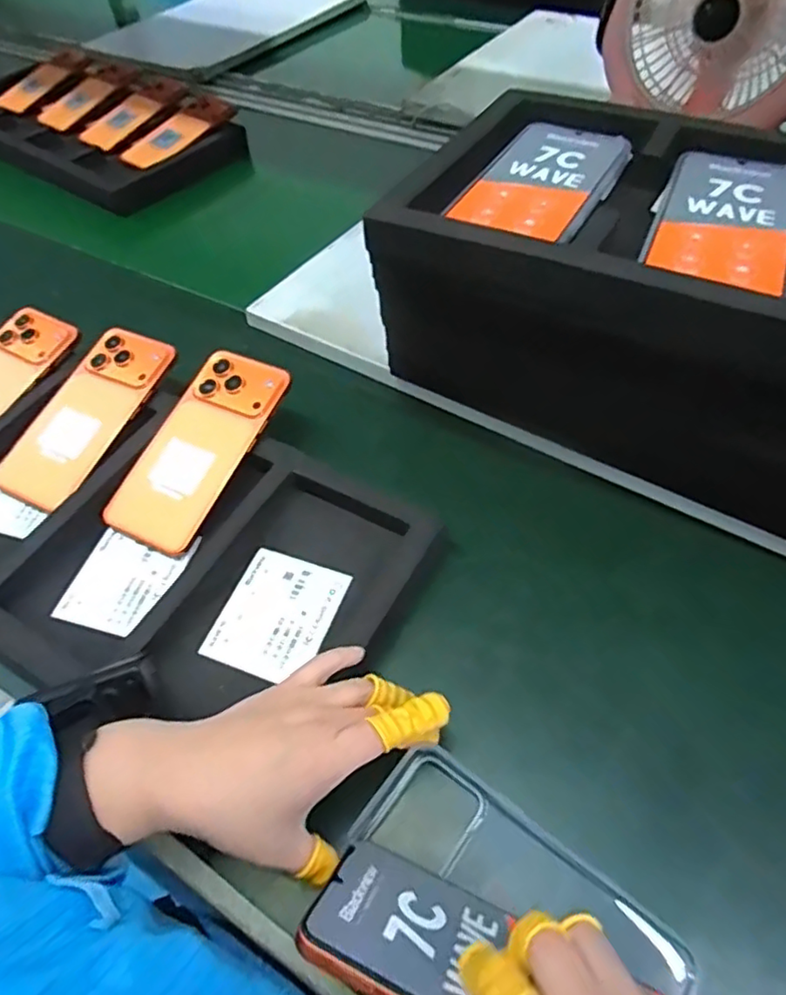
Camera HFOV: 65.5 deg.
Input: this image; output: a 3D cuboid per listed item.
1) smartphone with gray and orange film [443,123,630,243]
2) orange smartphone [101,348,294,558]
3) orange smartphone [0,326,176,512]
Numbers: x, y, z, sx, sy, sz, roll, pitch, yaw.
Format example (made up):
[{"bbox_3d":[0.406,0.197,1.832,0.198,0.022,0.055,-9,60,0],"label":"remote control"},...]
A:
[{"bbox_3d":[0.102,-0.212,0.406,0.080,0.007,0.146,23,57,19],"label":"smartphone with gray and orange film"},{"bbox_3d":[-0.146,-0.039,0.464,0.078,0.007,0.162,24,73,19],"label":"orange smartphone"},{"bbox_3d":[-0.247,-0.068,0.495,0.079,0.009,0.164,23,71,18],"label":"orange smartphone"}]

